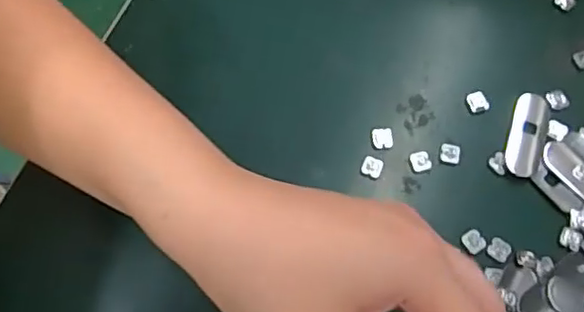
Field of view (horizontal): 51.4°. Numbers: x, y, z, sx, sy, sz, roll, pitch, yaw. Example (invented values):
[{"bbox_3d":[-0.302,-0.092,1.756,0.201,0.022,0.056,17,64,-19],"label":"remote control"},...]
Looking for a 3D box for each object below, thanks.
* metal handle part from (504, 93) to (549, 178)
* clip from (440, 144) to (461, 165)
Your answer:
[{"bbox_3d":[0.128,-0.012,0.328,0.019,0.004,0.050,18,68,7],"label":"metal handle part"},{"bbox_3d":[0.084,-0.001,0.323,0.010,0.004,0.011,11,67,5],"label":"clip"}]

